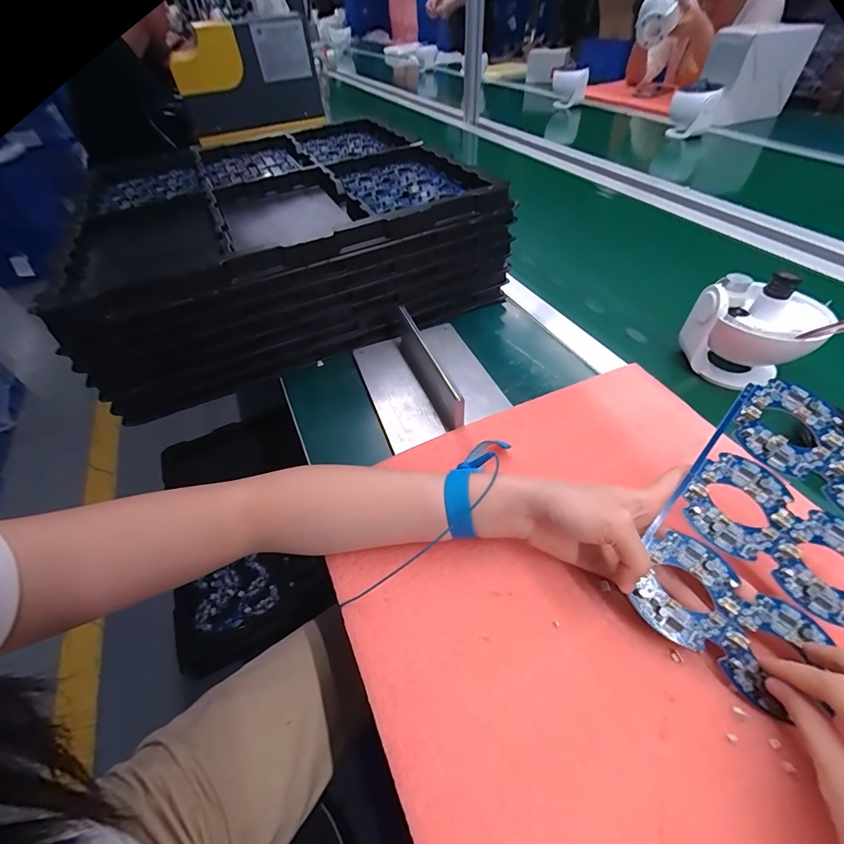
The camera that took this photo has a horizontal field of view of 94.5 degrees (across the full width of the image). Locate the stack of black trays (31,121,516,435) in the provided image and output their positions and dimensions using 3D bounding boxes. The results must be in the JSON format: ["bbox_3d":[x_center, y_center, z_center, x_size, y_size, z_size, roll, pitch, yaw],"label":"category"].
[{"bbox_3d":[-0.224,-0.278,0.581,0.519,0.141,0.476,-28,53,-18],"label":"stack of black trays"}]

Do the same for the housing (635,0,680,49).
[{"bbox_3d":[0.724,-1.245,1.198,0.124,0.126,0.086,15,52,17],"label":"housing"}]

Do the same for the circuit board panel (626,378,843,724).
[{"bbox_3d":[0.246,0.079,0.266,0.137,0.005,0.200,36,82,13],"label":"circuit board panel"}]

